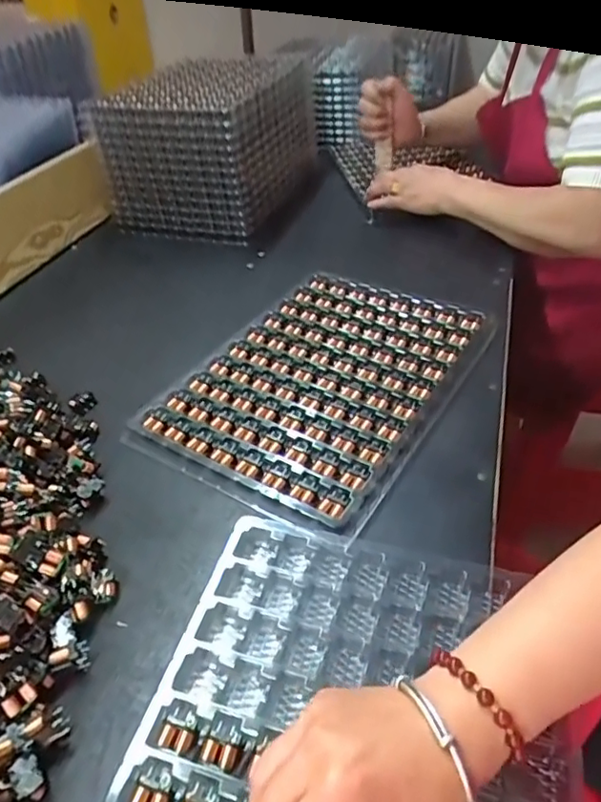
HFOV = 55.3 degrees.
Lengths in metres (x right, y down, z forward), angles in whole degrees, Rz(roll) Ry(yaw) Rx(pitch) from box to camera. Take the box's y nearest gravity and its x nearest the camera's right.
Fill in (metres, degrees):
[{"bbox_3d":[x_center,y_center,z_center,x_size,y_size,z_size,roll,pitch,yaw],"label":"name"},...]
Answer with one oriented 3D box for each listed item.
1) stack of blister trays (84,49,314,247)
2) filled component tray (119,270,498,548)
[{"bbox_3d":[-0.134,-0.461,0.986,0.235,0.185,0.431,9,42,16],"label":"stack of blister trays"},{"bbox_3d":[0.025,-0.036,0.576,0.243,0.020,0.339,22,47,26],"label":"filled component tray"}]

